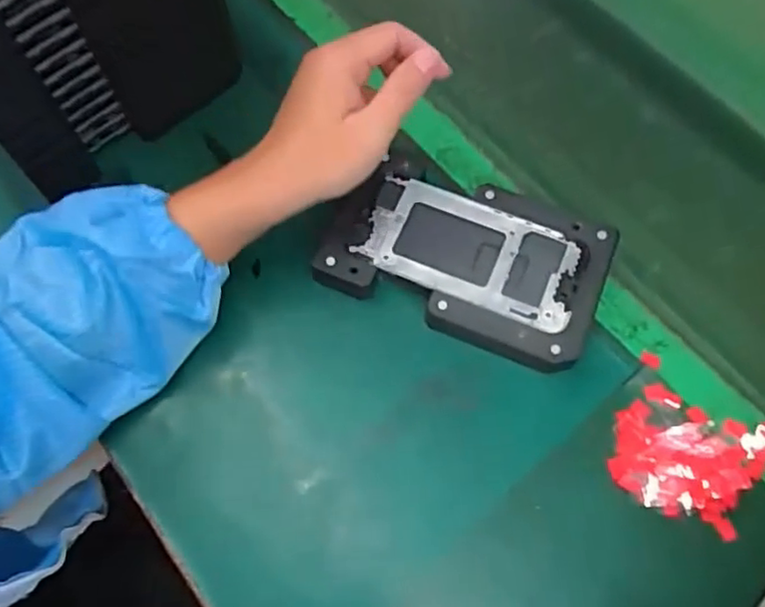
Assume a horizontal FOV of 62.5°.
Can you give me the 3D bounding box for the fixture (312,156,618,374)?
[{"bbox_3d":[0.055,-0.030,0.447,0.192,0.040,0.117,19,67,7],"label":"fixture"}]

